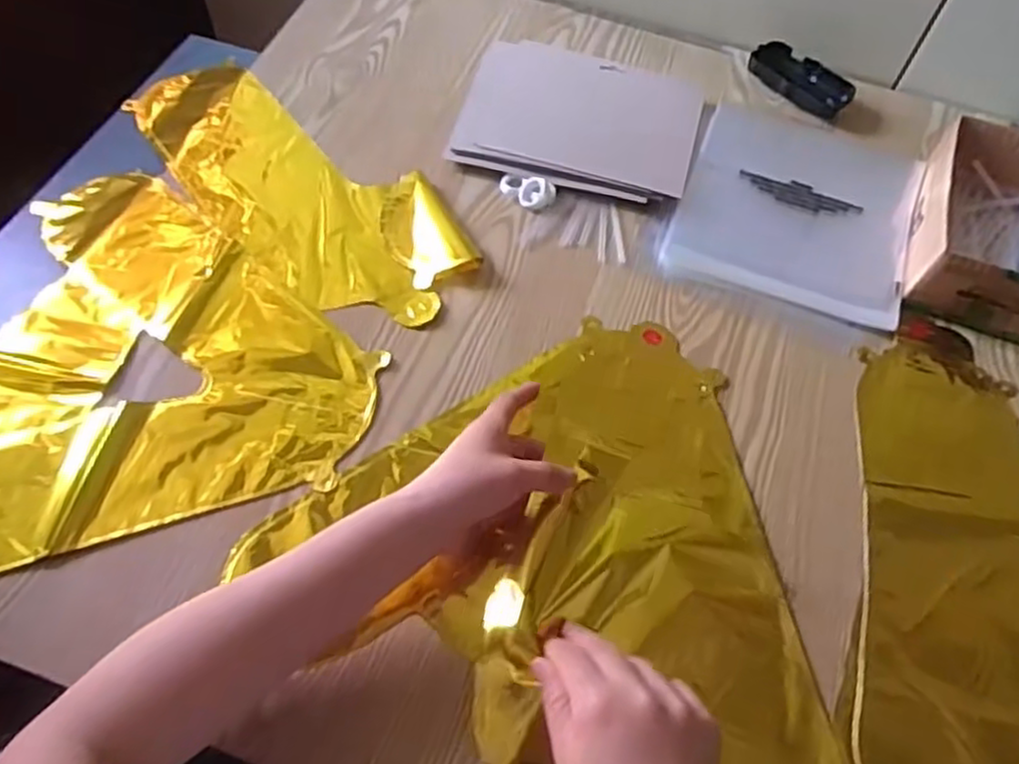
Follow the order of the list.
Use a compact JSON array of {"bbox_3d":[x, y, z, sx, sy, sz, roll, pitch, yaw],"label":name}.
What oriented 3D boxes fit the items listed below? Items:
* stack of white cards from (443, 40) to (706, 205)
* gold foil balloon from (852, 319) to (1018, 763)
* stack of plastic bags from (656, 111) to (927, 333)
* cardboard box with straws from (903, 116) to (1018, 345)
[{"bbox_3d":[0.069,-0.257,0.713,0.220,0.016,0.179,14,59,5],"label":"stack of white cards"},{"bbox_3d":[0.319,0.141,0.494,0.159,0.005,0.411,14,59,5],"label":"gold foil balloon"},{"bbox_3d":[0.268,-0.169,0.675,0.205,0.014,0.235,20,60,8],"label":"stack of plastic bags"},{"bbox_3d":[0.421,-0.128,0.622,0.140,0.064,0.191,19,60,8],"label":"cardboard box with straws"}]

